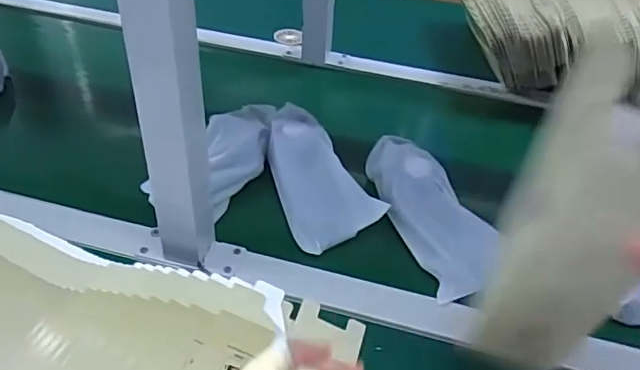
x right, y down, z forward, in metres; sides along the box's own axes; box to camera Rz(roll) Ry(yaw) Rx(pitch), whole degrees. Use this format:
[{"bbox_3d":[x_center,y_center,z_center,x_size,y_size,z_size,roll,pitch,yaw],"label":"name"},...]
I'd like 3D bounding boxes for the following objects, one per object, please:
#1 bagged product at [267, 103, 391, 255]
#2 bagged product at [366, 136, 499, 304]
[{"bbox_3d":[-0.008,-0.018,0.605,0.094,0.042,0.192,-12,57,-20],"label":"bagged product"},{"bbox_3d":[0.109,0.025,0.575,0.074,0.055,0.187,-15,57,-23],"label":"bagged product"}]

